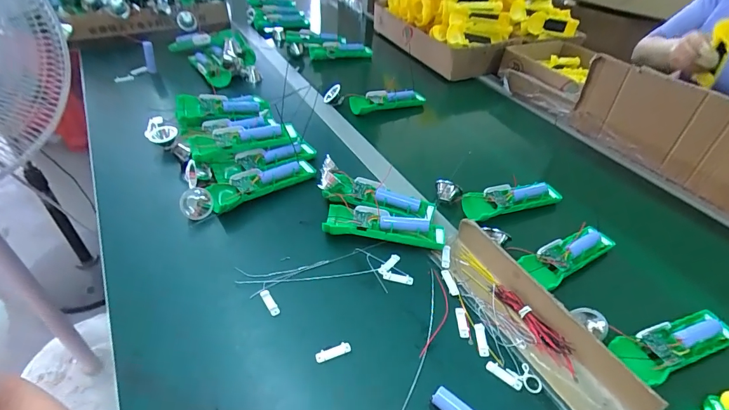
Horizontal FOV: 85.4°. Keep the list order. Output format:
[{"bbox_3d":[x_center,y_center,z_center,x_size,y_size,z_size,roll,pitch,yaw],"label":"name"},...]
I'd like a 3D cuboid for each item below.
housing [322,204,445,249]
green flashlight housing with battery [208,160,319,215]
[{"bbox_3d":[0.028,0.027,0.541,0.161,0.027,0.049,7,43,6],"label":"housing"},{"bbox_3d":[-0.156,-0.038,0.609,0.162,0.026,0.047,-24,48,-25],"label":"green flashlight housing with battery"}]

